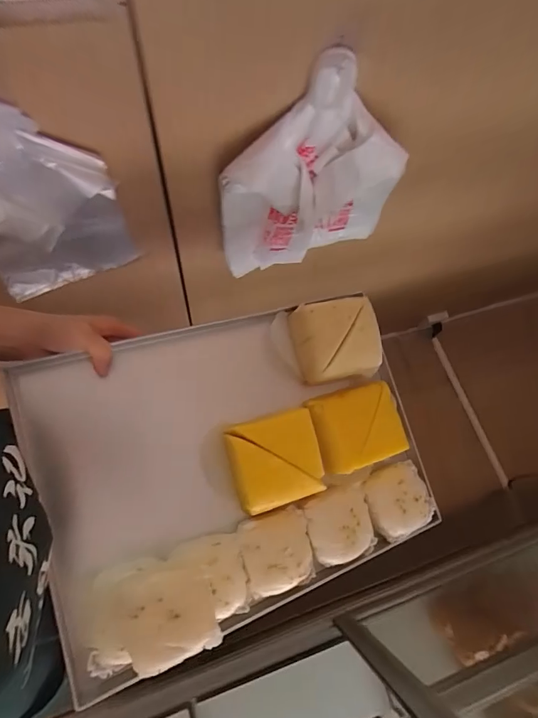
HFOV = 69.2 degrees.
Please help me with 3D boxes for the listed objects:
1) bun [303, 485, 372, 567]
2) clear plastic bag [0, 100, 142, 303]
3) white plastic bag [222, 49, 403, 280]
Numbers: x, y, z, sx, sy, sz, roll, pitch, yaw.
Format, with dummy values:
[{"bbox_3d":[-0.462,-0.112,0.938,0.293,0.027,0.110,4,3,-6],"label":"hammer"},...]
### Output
[{"bbox_3d":[0.086,0.201,0.475,0.078,0.031,0.082,-9,73,-3],"label":"bun"},{"bbox_3d":[-0.270,-0.166,0.456,0.183,0.247,0.047,-26,75,-8],"label":"clear plastic bag"},{"bbox_3d":[0.059,-0.237,0.546,0.252,0.320,0.060,-5,73,-2],"label":"white plastic bag"}]

